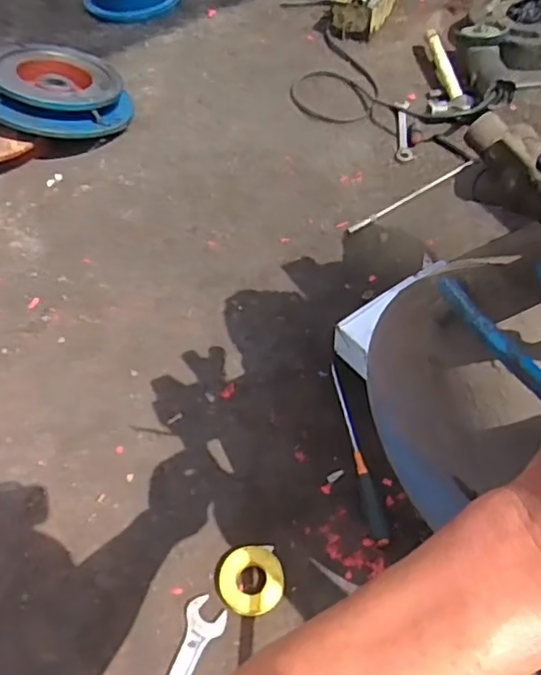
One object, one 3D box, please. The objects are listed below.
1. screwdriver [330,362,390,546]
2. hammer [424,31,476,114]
[{"bbox_3d":[0.110,0.141,0.787,0.021,0.018,0.269,-9,51,-3],"label":"screwdriver"},{"bbox_3d":[0.379,-0.608,1.378,0.081,0.039,0.383,-3,51,2],"label":"hammer"}]

